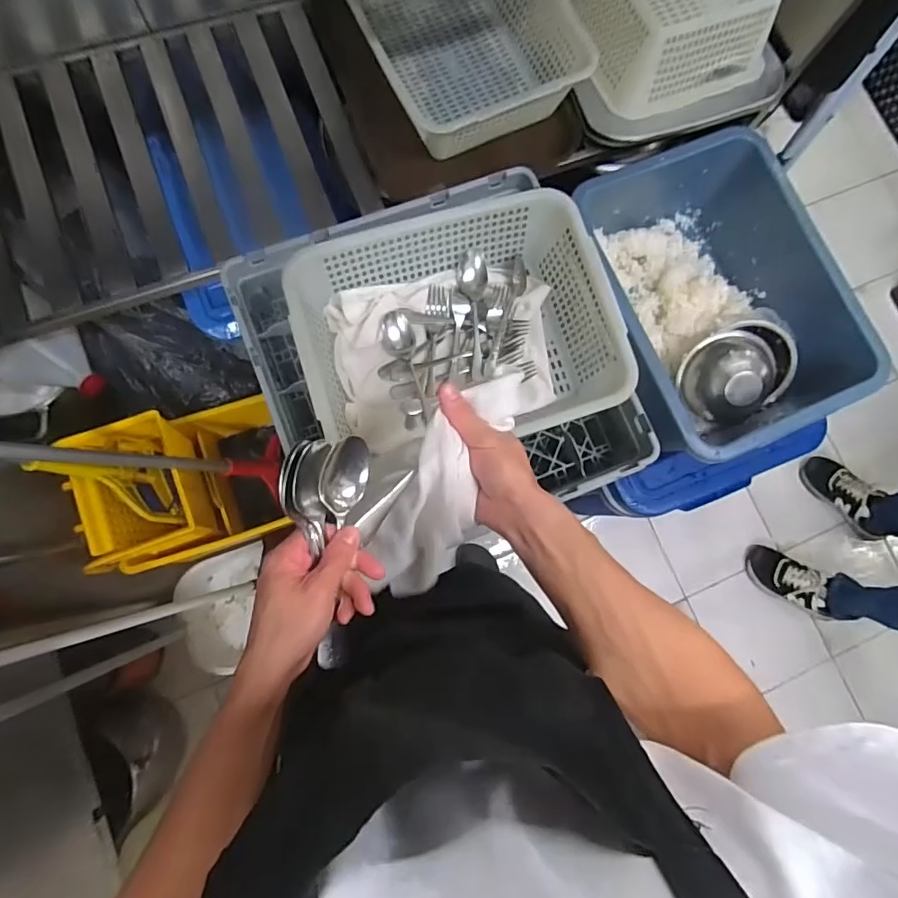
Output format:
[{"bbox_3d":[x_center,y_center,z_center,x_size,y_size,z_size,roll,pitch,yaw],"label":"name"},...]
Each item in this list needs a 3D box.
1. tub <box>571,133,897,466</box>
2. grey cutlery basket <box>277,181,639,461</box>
[{"bbox_3d":[0.456,-0.274,0.933,0.373,0.214,0.536,-18,83,-6],"label":"tub"},{"bbox_3d":[0.004,-0.174,0.691,0.395,0.115,0.277,-14,83,-6],"label":"grey cutlery basket"}]

